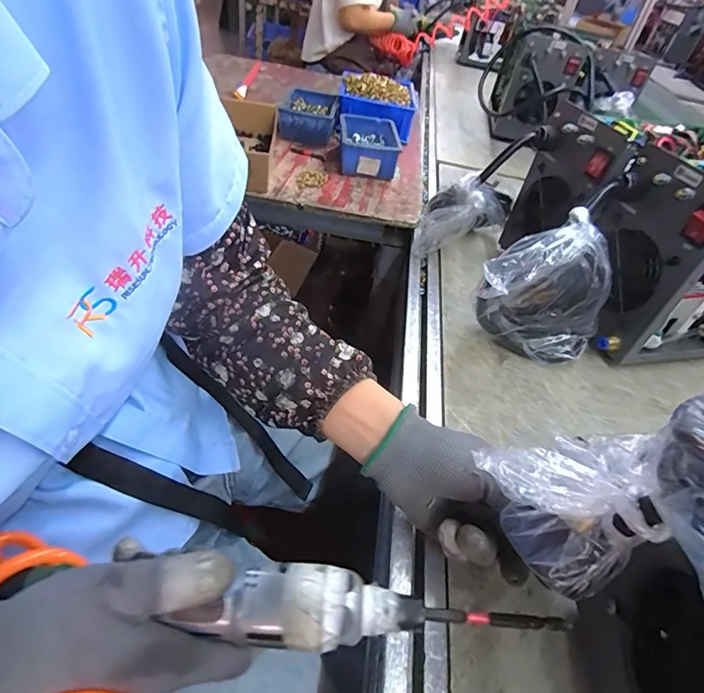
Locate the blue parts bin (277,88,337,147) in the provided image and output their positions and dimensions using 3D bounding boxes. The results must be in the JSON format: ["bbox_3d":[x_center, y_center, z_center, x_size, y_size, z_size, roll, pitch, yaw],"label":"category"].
[{"bbox_3d":[-0.081,-0.423,0.831,0.094,0.051,0.151,9,42,-4],"label":"blue parts bin"}]

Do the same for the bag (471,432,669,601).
[{"bbox_3d":[0.100,0.076,0.219,0.069,0.058,0.051,14,43,9],"label":"bag"}]

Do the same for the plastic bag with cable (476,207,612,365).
[{"bbox_3d":[0.189,-0.048,0.463,0.136,0.141,0.083,-11,47,-23],"label":"plastic bag with cable"}]

